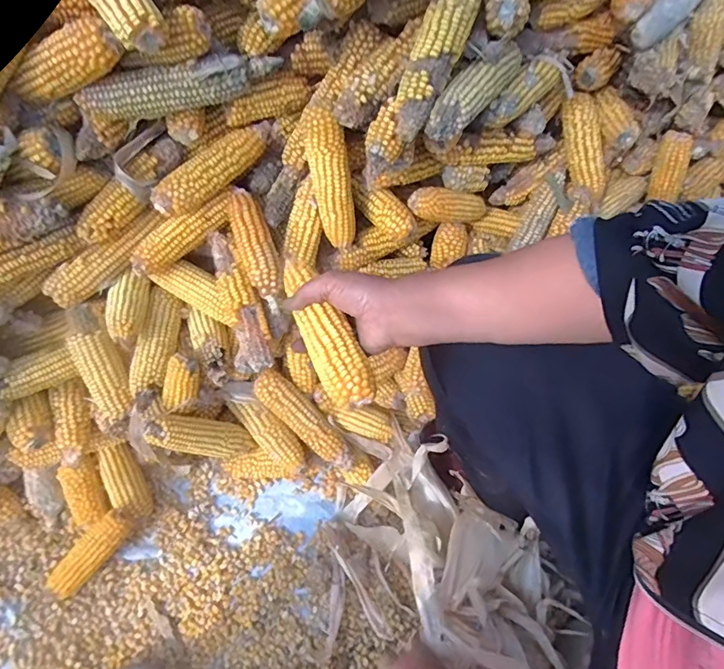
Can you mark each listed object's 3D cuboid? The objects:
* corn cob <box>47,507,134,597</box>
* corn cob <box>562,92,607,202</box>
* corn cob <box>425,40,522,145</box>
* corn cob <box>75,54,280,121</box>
[{"bbox_3d":[-0.366,0.297,0.637,0.039,0.035,0.133,40,86,17],"label":"corn cob"},{"bbox_3d":[0.341,-0.285,0.720,0.051,0.040,0.157,-14,96,-8],"label":"corn cob"},{"bbox_3d":[0.133,-0.283,0.541,0.039,0.050,0.190,35,68,15],"label":"corn cob"},{"bbox_3d":[-0.199,-0.281,0.525,0.213,0.042,0.040,-21,66,-11],"label":"corn cob"}]

